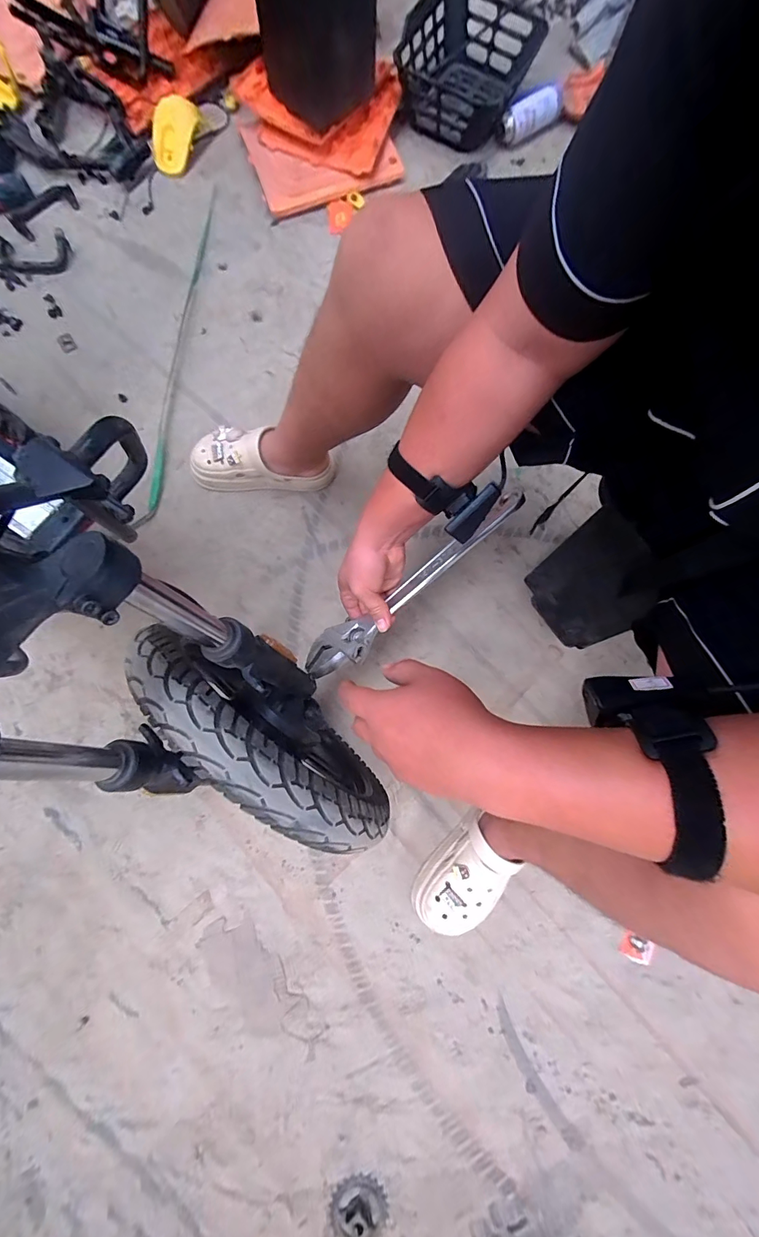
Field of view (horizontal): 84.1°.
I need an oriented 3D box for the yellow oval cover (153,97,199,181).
[{"bbox_3d":[-0.462,-1.114,0.967,0.089,0.062,0.189,6,79,0],"label":"yellow oval cover"}]

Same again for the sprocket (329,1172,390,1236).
[{"bbox_3d":[-0.031,0.880,0.625,0.084,0.010,0.073,-27,81,-6],"label":"sprocket"}]

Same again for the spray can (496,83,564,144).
[{"bbox_3d":[0.359,-1.188,0.995,0.177,0.066,0.055,-32,82,-7],"label":"spray can"}]

